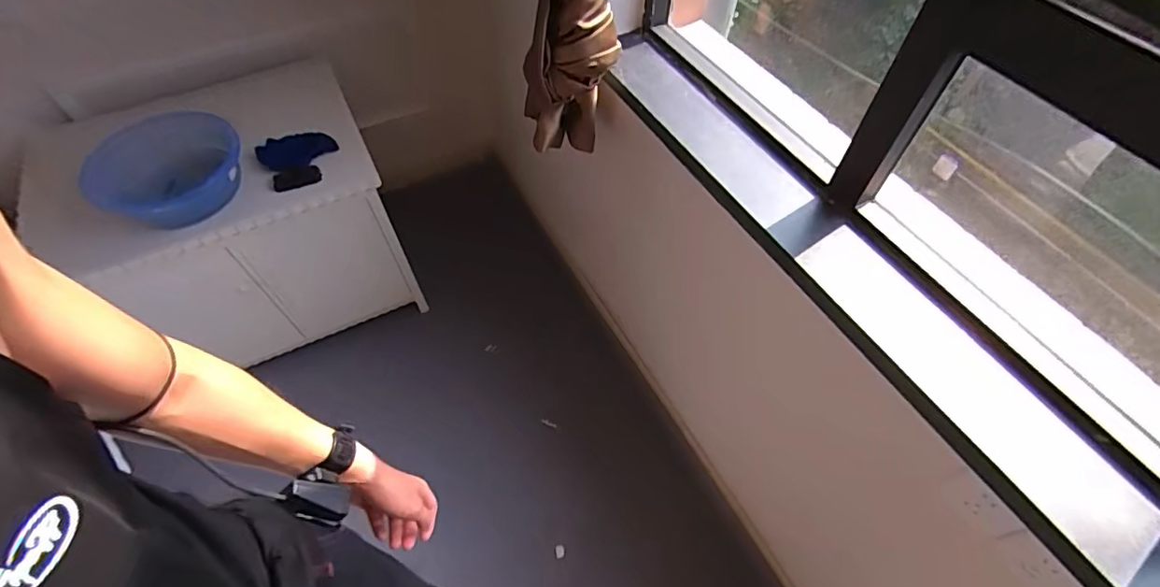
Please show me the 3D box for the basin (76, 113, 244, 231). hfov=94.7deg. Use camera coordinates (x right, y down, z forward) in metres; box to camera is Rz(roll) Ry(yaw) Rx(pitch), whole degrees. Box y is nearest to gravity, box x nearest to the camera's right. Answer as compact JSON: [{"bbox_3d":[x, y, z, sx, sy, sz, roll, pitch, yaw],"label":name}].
[{"bbox_3d":[-0.977,-0.299,1.284,0.301,0.125,0.301,0,56,0],"label":"basin"}]

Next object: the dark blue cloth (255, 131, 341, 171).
[{"bbox_3d":[-0.727,-0.371,1.374,0.185,0.034,0.111,-18,56,-11],"label":"dark blue cloth"}]

